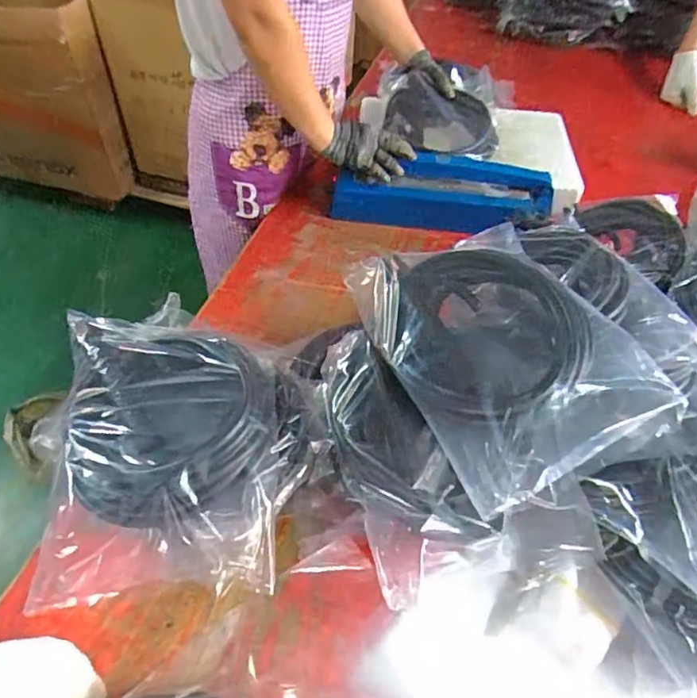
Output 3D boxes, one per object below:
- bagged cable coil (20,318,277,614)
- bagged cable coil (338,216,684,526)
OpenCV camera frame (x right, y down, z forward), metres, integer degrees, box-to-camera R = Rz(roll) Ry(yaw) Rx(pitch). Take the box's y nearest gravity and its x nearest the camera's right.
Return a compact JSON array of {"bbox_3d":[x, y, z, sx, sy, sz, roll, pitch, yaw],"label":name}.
[{"bbox_3d":[-0.196,0.104,0.619,0.227,0.092,0.303,-3,64,-5],"label":"bagged cable coil"},{"bbox_3d":[0.175,0.003,0.653,0.250,0.075,0.328,-17,54,-16],"label":"bagged cable coil"}]

